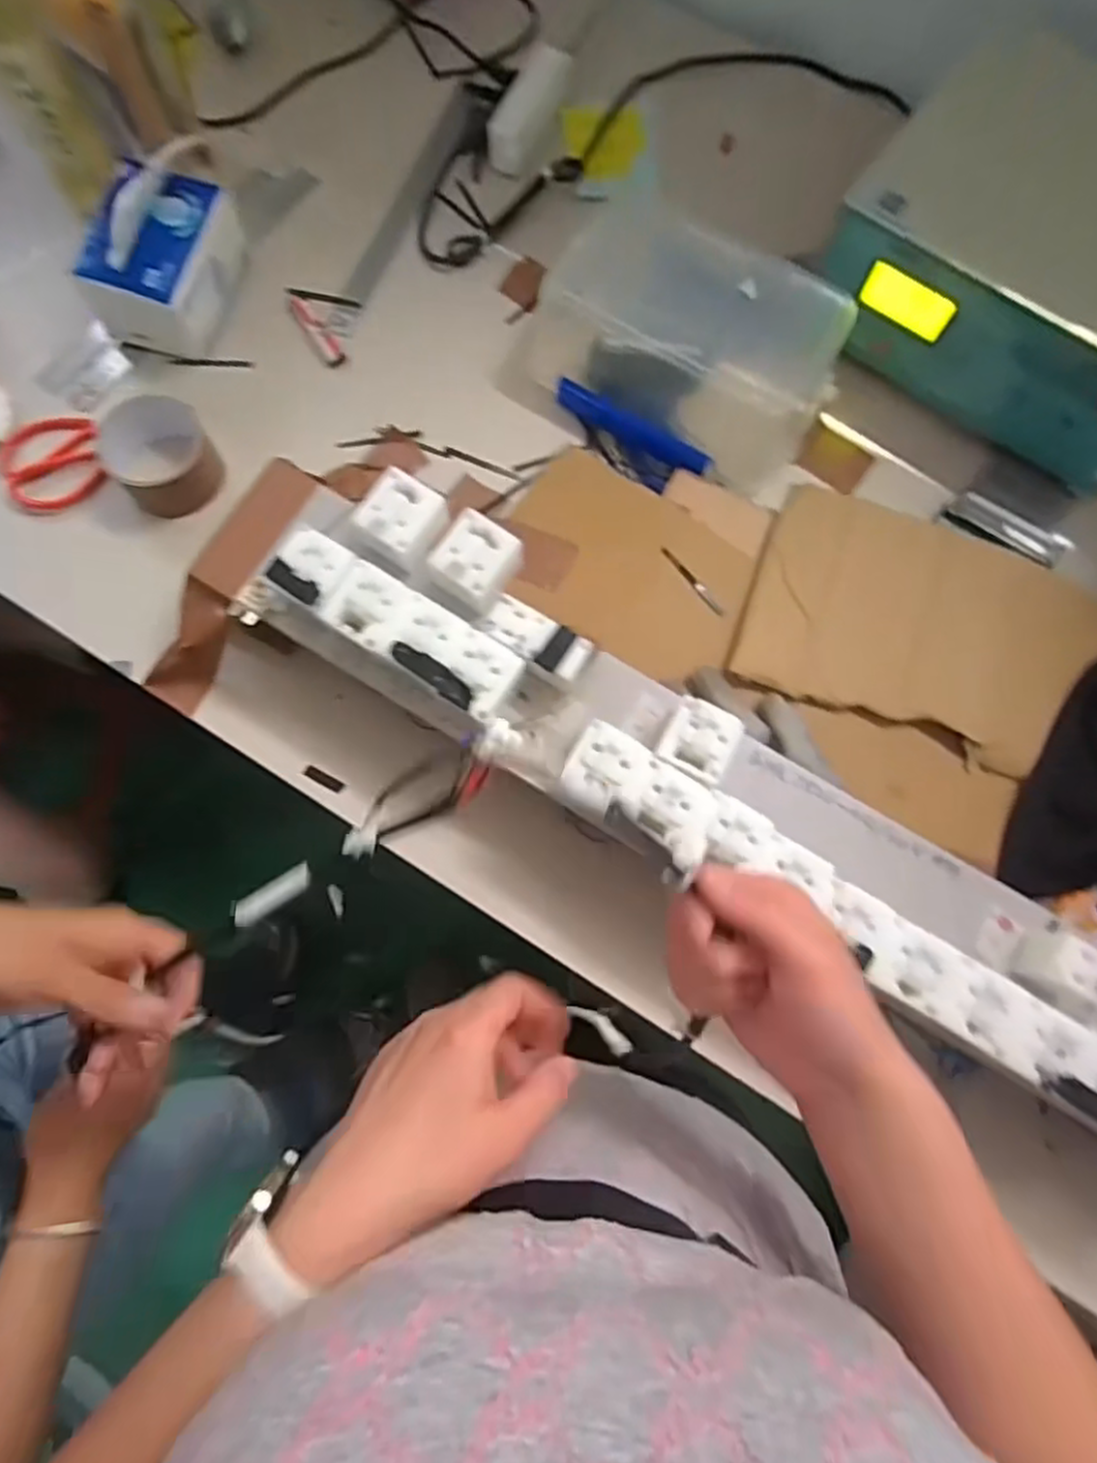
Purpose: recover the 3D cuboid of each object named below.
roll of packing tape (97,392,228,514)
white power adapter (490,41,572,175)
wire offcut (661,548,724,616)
[{"bbox_3d":[-0.318,-0.227,0.604,0.077,0.047,0.076,0,77,-1],"label":"roll of packing tape"},{"bbox_3d":[-0.018,-0.616,0.723,0.042,0.040,0.133,20,77,3],"label":"white power adapter"},{"bbox_3d":[0.120,-0.125,0.607,0.008,0.004,0.075,-35,79,-10],"label":"wire offcut"}]

